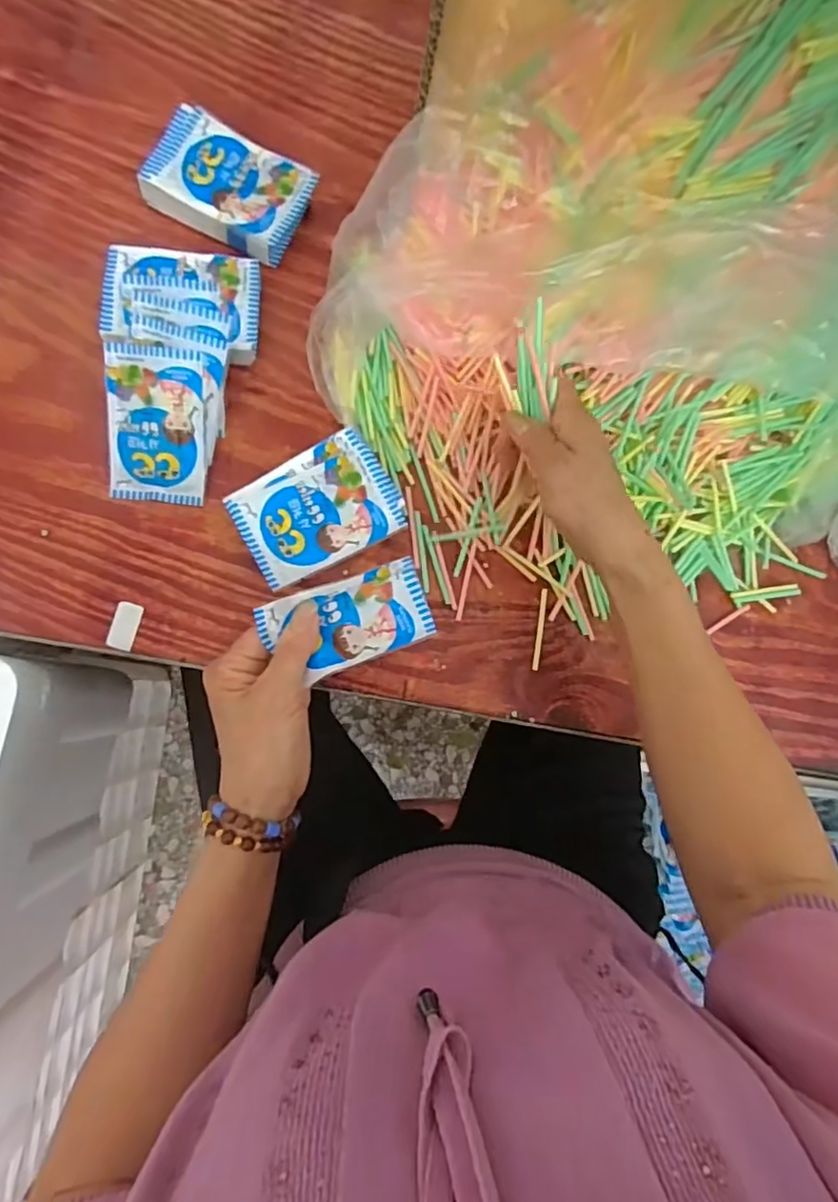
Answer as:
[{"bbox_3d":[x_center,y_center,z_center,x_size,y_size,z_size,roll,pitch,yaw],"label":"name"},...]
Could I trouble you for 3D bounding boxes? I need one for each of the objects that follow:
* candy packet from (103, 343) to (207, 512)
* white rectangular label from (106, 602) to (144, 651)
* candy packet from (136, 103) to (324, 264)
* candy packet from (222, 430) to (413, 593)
[{"bbox_3d":[-0.182,-0.121,0.422,0.064,0.010,0.104,6,107,-1],"label":"candy packet"},{"bbox_3d":[-0.205,0.017,0.423,0.019,0.004,0.033,13,82,-5],"label":"white rectangular label"},{"bbox_3d":[-0.142,-0.310,0.461,0.109,0.033,0.073,29,81,-2],"label":"candy packet"},{"bbox_3d":[-0.070,-0.066,0.424,0.108,0.008,0.080,-28,86,-11],"label":"candy packet"}]

